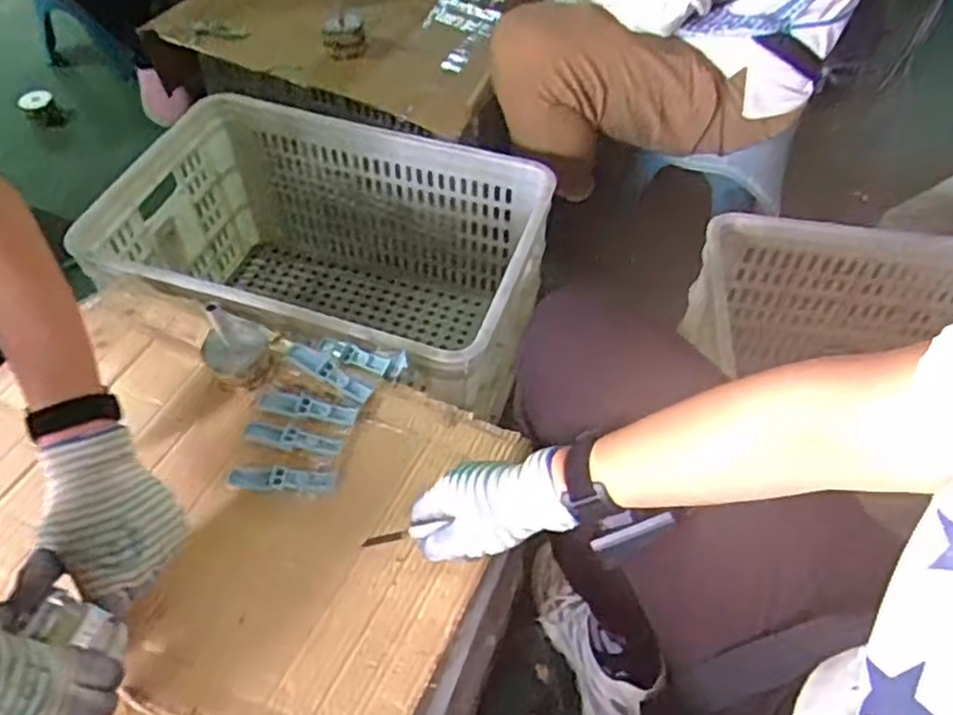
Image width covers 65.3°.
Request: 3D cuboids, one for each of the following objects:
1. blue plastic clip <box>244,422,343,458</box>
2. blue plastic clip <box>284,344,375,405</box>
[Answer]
[{"bbox_3d":[-0.164,0.074,0.672,0.087,0.010,0.023,11,53,7],"label":"blue plastic clip"},{"bbox_3d":[-0.143,0.013,0.710,0.098,0.009,0.022,31,58,20],"label":"blue plastic clip"}]

